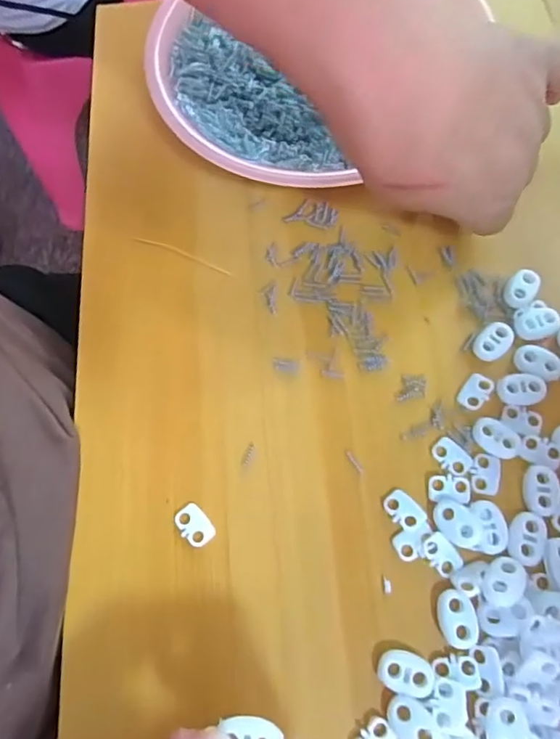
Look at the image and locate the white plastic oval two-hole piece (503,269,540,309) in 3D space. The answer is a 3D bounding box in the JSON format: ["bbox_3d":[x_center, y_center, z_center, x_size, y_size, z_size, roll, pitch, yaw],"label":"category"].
[{"bbox_3d":[0.123,-0.041,0.274,0.015,0.005,0.021,33,73,14],"label":"white plastic oval two-hole piece"}]

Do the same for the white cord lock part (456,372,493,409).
[{"bbox_3d":[0.094,0.010,0.257,0.012,0.004,0.018,35,74,15],"label":"white cord lock part"}]

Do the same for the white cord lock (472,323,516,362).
[{"bbox_3d":[0.105,-0.014,0.265,0.015,0.005,0.022,39,75,16],"label":"white cord lock"}]

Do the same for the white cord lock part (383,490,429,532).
[{"bbox_3d":[0.056,0.063,0.239,0.020,0.004,0.013,39,75,16],"label":"white cord lock part"}]

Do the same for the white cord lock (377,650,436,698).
[{"bbox_3d":[0.051,0.122,0.216,0.022,0.005,0.014,10,69,6],"label":"white cord lock"}]

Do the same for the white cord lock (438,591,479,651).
[{"bbox_3d":[0.073,0.102,0.221,0.015,0.004,0.022,-5,68,1],"label":"white cord lock"}]

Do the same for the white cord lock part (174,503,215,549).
[{"bbox_3d":[-0.038,0.070,0.241,0.013,0.004,0.019,-41,72,-13],"label":"white cord lock part"}]

